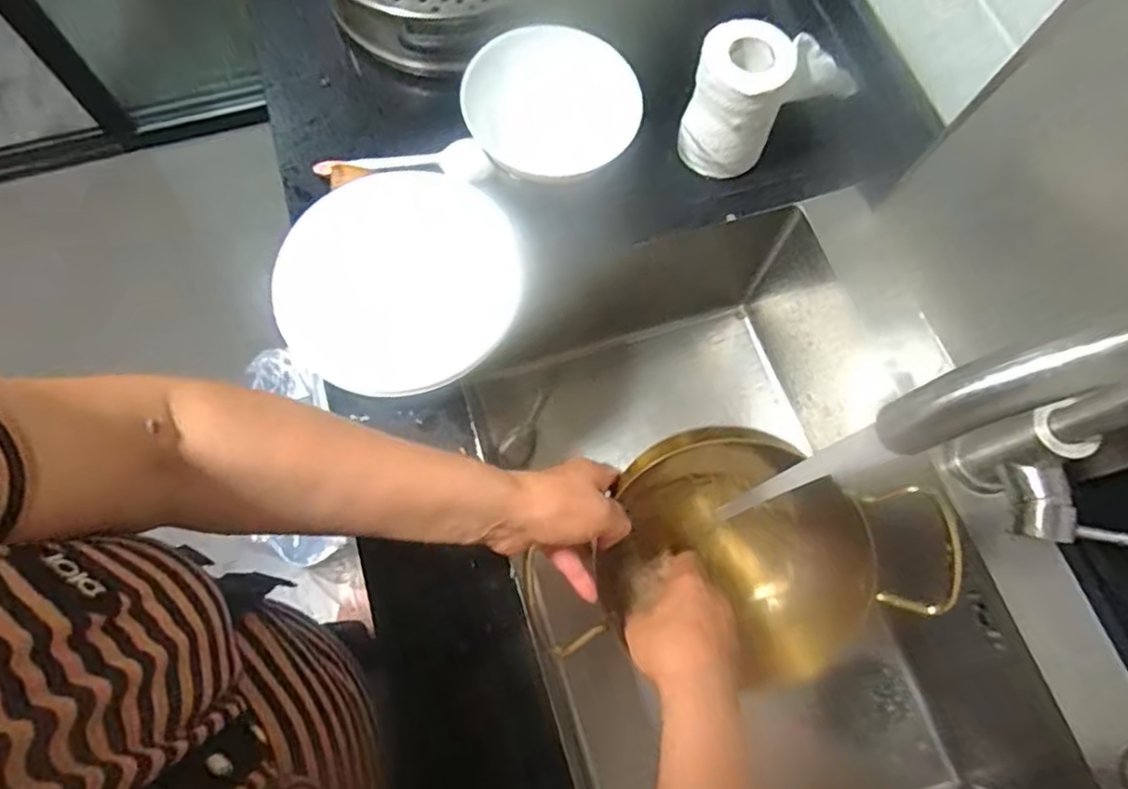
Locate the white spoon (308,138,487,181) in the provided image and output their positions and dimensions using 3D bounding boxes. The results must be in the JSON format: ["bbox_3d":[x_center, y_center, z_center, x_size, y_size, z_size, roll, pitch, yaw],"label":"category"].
[{"bbox_3d":[-0.148,-0.209,0.603,0.158,0.017,0.035,-9,71,-4],"label":"white spoon"}]

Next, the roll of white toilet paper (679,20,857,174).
[{"bbox_3d":[0.179,-0.271,0.584,0.152,0.103,0.073,-25,73,-10],"label":"roll of white toilet paper"}]

